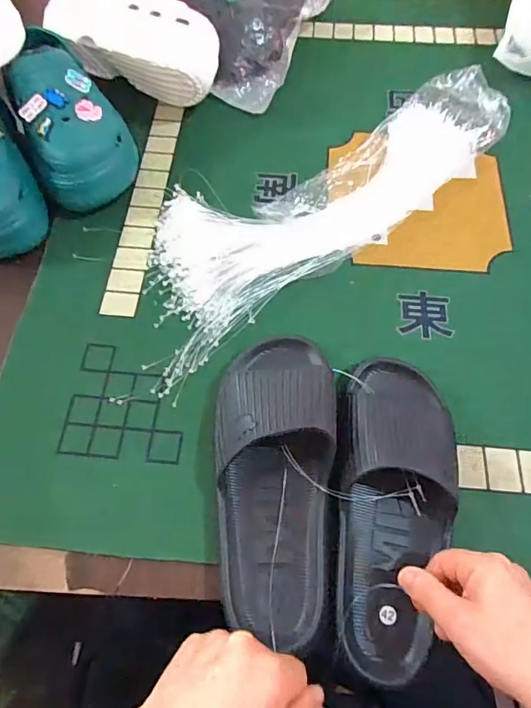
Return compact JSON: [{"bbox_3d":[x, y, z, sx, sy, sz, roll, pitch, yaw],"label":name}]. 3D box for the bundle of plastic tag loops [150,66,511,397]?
[{"bbox_3d":[0.073,-0.194,0.557,0.554,0.026,0.174,-36,70,-15],"label":"bundle of plastic tag loops"}]

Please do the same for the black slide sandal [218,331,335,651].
[{"bbox_3d":[0.010,0.096,0.396,0.100,0.070,0.253,0,65,0],"label":"black slide sandal"}]

